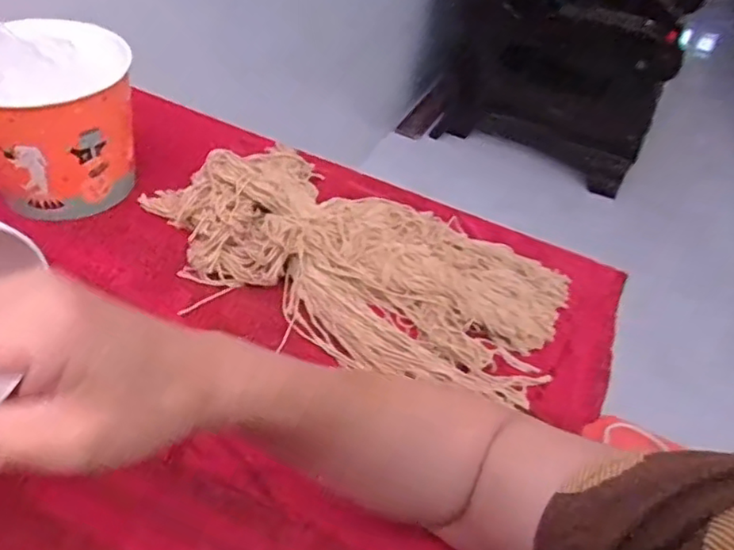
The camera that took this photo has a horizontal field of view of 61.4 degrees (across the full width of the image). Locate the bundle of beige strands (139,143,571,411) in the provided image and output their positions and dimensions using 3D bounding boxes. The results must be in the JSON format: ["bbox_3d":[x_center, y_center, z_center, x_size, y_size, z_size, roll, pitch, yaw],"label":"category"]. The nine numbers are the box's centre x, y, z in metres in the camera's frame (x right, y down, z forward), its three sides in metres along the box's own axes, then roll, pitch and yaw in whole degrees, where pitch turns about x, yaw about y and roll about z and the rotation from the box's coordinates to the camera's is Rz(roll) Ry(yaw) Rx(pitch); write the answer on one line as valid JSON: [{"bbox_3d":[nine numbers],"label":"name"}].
[{"bbox_3d":[-0.015,-0.028,0.562,0.393,0.054,0.184,26,47,19],"label":"bundle of beige strands"}]

